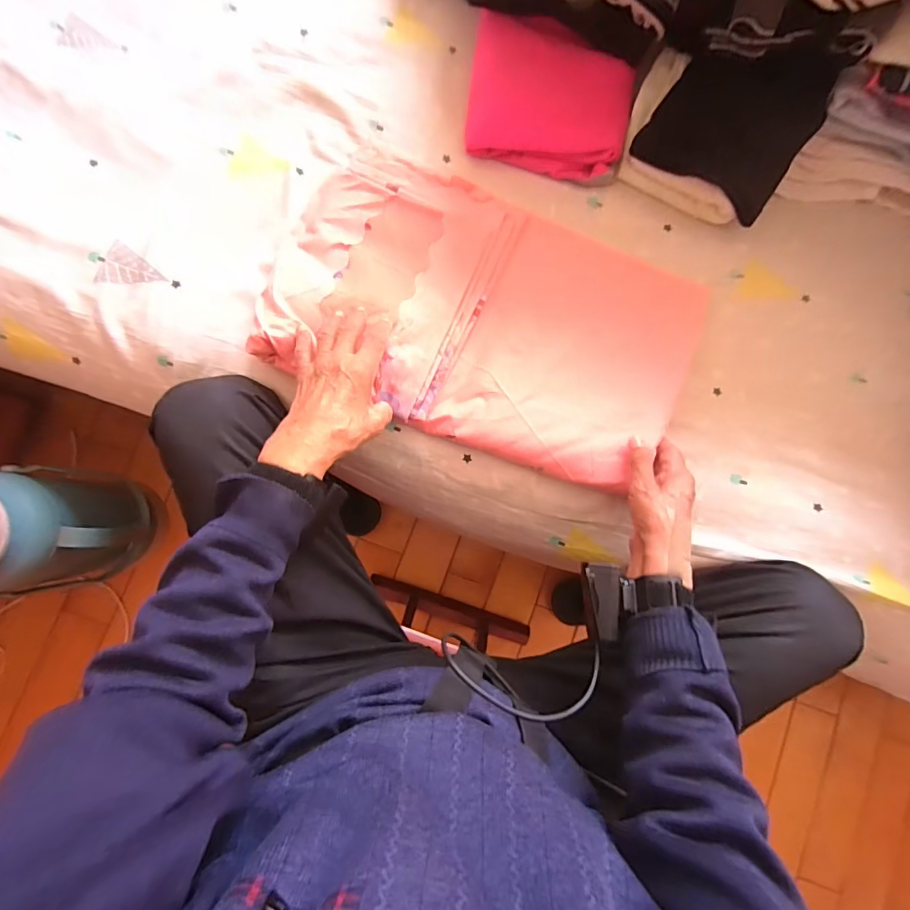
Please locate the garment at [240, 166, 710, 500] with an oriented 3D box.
[{"bbox_3d":[0.039,-0.158,0.546,0.452,0.038,0.282,22,82,-2],"label":"garment"}]

